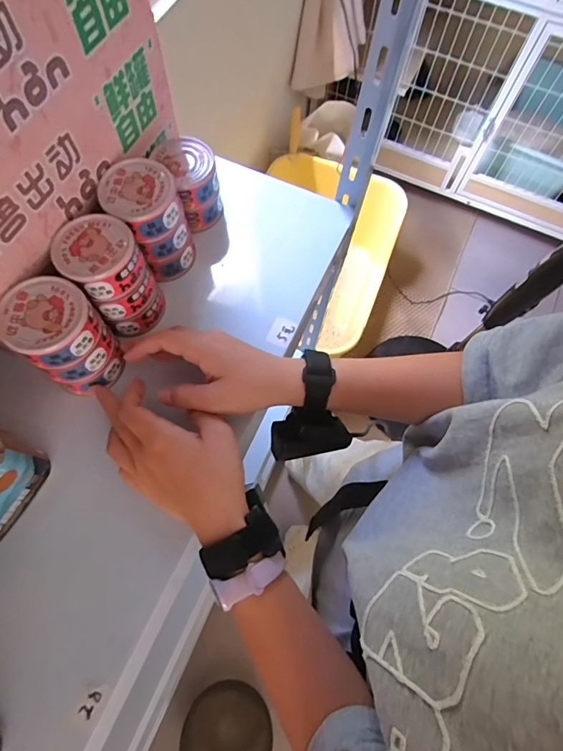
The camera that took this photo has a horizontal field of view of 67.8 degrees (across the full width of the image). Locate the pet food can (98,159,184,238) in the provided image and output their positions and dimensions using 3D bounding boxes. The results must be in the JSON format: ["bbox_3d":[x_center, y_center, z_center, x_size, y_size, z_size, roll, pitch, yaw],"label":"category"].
[{"bbox_3d":[-0.124,-0.155,0.366,0.061,0.026,0.062,1,69,-2],"label":"pet food can"}]

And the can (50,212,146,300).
[{"bbox_3d":[-0.151,-0.099,0.347,0.062,0.027,0.067,1,69,-2],"label":"can"}]

